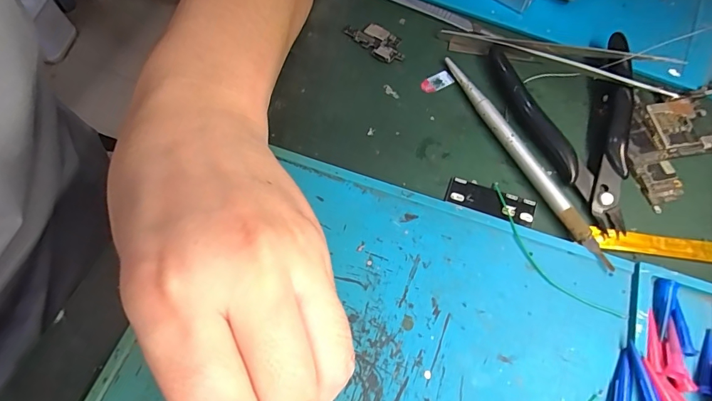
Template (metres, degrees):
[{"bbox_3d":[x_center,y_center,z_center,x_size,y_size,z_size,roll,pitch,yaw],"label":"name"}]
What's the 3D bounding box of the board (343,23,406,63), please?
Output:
[{"bbox_3d":[0.013,-0.101,0.256,0.020,0.004,0.041,-40,69,-17],"label":"board"}]

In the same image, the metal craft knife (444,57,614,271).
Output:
[{"bbox_3d":[0.085,-0.027,0.216,0.007,0.009,0.139,-23,65,-10],"label":"metal craft knife"}]

